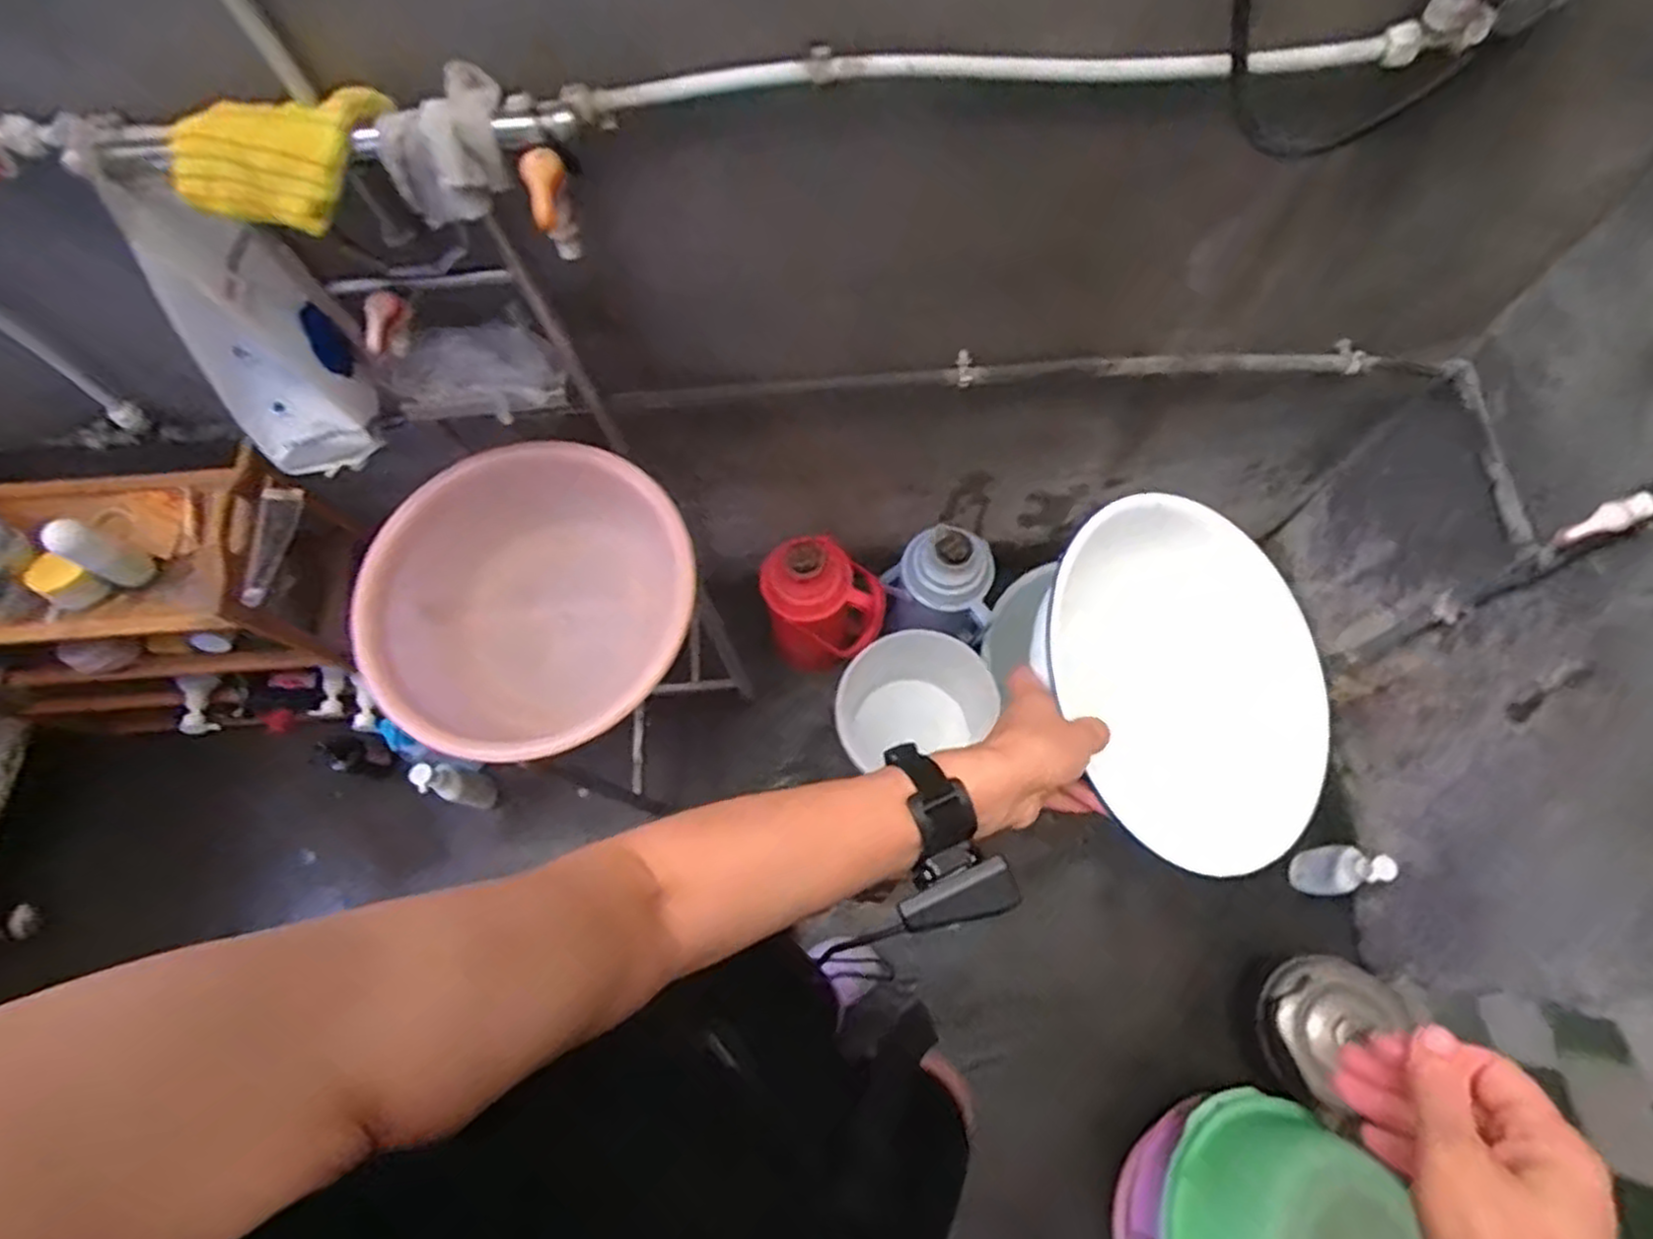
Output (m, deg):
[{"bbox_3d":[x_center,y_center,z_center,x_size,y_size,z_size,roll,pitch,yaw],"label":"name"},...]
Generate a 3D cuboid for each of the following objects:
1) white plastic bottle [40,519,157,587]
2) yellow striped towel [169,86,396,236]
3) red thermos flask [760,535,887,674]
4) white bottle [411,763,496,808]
[{"bbox_3d":[-0.836,-0.072,0.882,0.048,0.113,0.052,21,70,9],"label":"white plastic bottle"},{"bbox_3d":[-0.383,-0.336,0.554,0.077,0.071,0.152,42,75,16],"label":"yellow striped towel"},{"bbox_3d":[-0.004,-0.013,1.359,0.196,0.350,0.157,11,69,6],"label":"red thermos flask"},{"bbox_3d":[-0.655,0.289,1.344,0.057,0.253,0.056,0,68,1],"label":"white bottle"}]

